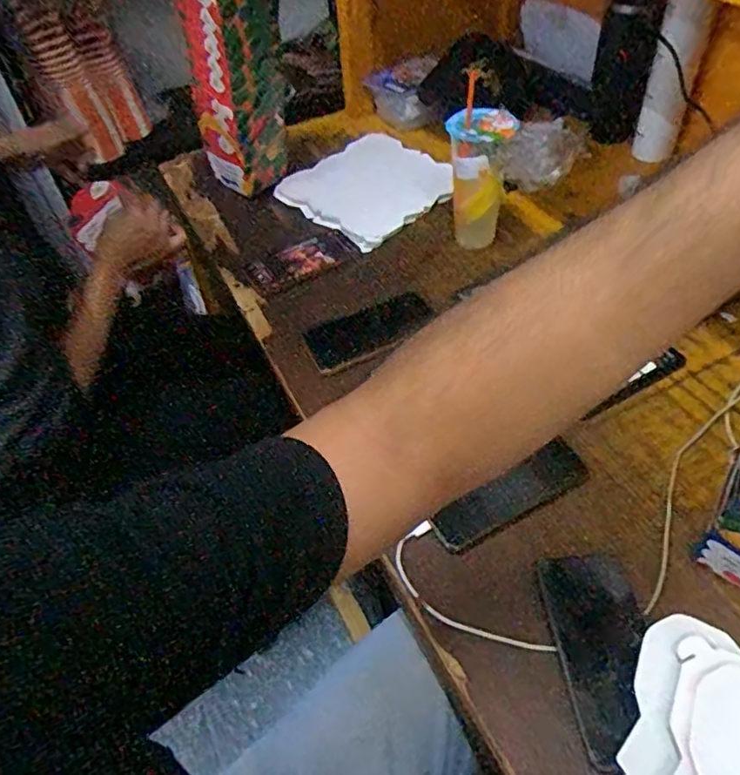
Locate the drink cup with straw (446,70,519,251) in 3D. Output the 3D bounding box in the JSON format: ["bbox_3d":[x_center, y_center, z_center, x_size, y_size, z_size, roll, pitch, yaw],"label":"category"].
[{"bbox_3d":[0.149,-0.295,0.812,0.086,0.194,0.084,4,49,8],"label":"drink cup with straw"}]

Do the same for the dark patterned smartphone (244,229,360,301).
[{"bbox_3d":[-0.100,-0.184,0.855,0.157,0.016,0.077,-29,60,-11],"label":"dark patterned smartphone"}]

